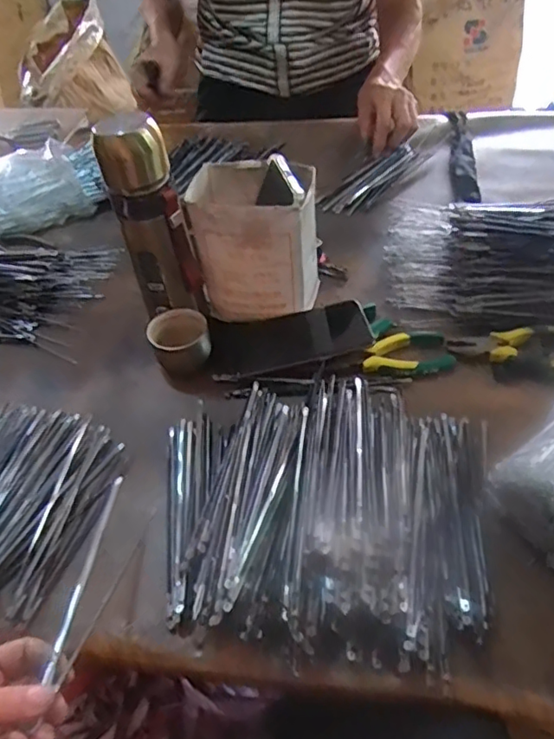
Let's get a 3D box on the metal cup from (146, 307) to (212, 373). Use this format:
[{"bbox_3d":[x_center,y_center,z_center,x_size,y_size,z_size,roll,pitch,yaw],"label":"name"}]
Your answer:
[{"bbox_3d":[-0.105,-0.029,0.629,0.061,0.044,0.064,-3,48,3],"label":"metal cup"}]

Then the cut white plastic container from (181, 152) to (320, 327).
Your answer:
[{"bbox_3d":[-0.022,-0.133,0.632,0.124,0.158,0.098,1,49,7],"label":"cut white plastic container"}]

